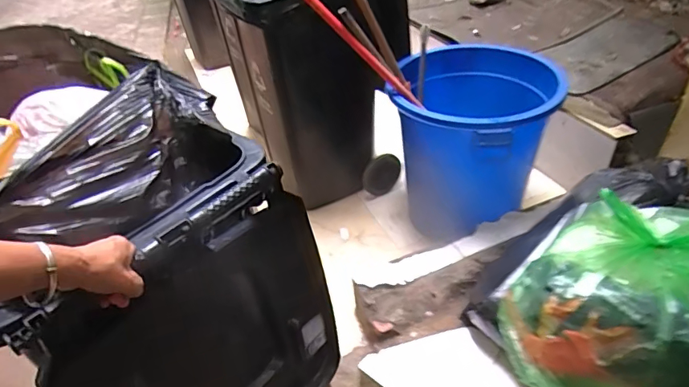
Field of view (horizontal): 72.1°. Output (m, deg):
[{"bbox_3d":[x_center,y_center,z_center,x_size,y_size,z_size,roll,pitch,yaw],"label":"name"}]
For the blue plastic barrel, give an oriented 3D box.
[{"bbox_3d":[0.413,-0.146,1.622,0.496,0.542,0.436,18,43,25],"label":"blue plastic barrel"}]

